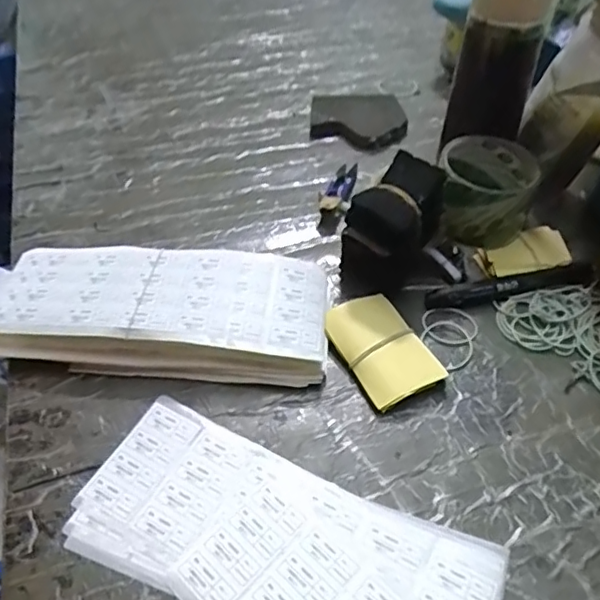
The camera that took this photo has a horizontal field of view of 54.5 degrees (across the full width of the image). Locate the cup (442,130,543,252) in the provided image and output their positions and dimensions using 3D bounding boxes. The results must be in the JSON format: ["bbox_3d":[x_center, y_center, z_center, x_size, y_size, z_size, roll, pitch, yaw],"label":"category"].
[{"bbox_3d":[0.166,-0.095,0.524,0.079,0.071,0.089,13,50,13],"label":"cup"}]

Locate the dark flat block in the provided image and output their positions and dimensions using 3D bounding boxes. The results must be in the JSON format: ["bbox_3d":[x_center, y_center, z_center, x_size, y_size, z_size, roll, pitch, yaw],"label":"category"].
[{"bbox_3d":[0.065,-0.199,0.647,0.104,0.027,0.066,6,48,6],"label":"dark flat block"}]

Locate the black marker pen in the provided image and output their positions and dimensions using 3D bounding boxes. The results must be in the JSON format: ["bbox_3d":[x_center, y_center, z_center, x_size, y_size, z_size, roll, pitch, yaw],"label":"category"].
[{"bbox_3d":[0.178,-0.012,0.493,0.147,0.015,0.022,-9,48,-7],"label":"black marker pen"}]

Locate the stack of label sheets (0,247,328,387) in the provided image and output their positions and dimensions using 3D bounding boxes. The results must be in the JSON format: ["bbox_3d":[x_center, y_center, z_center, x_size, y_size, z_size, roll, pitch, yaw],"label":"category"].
[{"bbox_3d":[-0.126,0.006,0.465,0.291,0.041,0.105,2,48,3],"label":"stack of label sheets"}]

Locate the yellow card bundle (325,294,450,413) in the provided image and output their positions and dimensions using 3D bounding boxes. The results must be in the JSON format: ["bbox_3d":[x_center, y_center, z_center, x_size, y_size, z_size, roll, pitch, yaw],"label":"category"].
[{"bbox_3d":[0.062,0.039,0.452,0.060,0.019,0.094,-23,52,-18],"label":"yellow card bundle"}]

